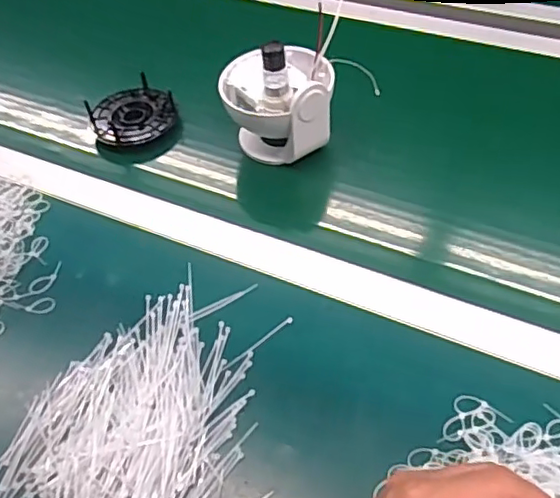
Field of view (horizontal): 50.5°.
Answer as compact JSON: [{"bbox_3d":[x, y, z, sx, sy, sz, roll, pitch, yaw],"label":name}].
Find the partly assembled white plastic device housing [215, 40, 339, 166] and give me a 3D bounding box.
[{"bbox_3d":[-0.002,-0.157,0.626,0.110,0.111,0.113,-5,50,0],"label":"partly assembled white plastic device housing"}]

